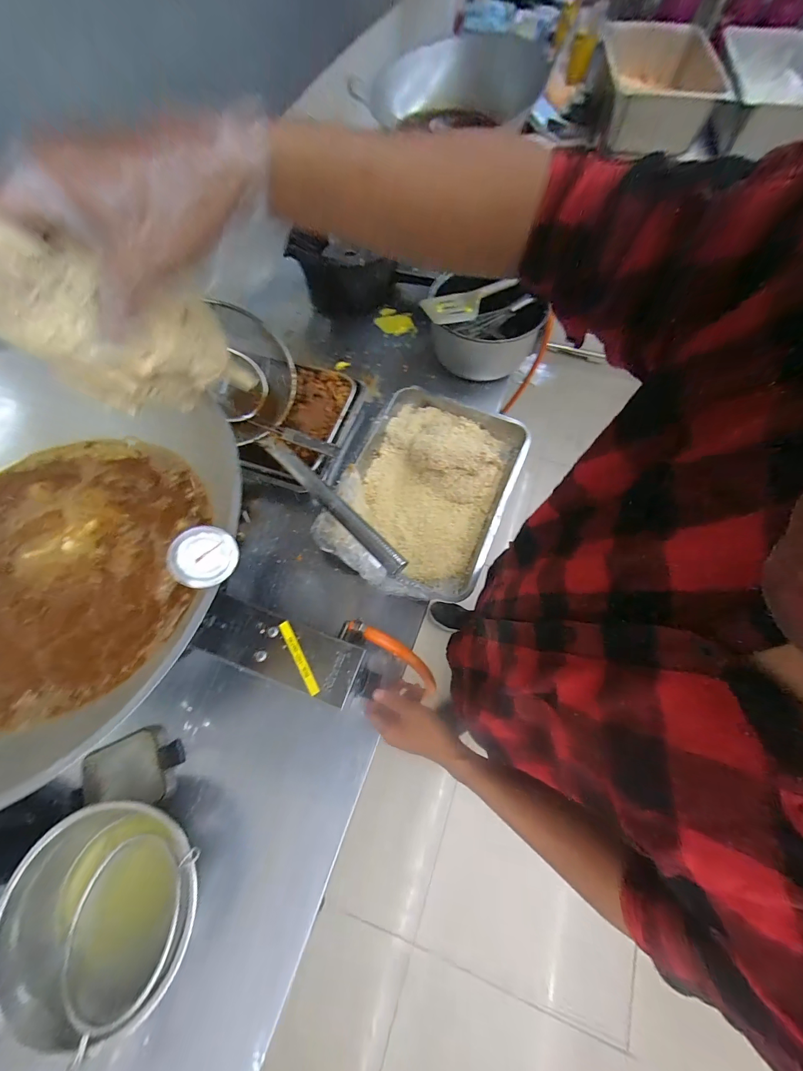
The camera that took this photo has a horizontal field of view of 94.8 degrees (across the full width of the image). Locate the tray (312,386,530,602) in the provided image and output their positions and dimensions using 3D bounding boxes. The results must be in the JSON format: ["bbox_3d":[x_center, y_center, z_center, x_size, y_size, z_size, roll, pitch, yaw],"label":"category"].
[{"bbox_3d":[0.048,-0.091,0.686,0.290,0.078,0.406,22,69,8],"label":"tray"}]

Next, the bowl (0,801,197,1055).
[{"bbox_3d":[-0.348,0.438,0.444,0.198,0.086,0.203,0,67,-1],"label":"bowl"}]

